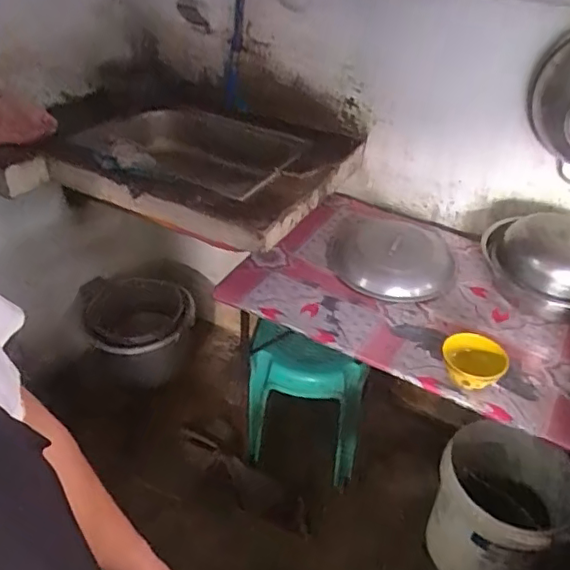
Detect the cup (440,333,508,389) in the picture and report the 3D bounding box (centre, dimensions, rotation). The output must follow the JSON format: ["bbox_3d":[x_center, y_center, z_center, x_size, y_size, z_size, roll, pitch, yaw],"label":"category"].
[{"bbox_3d":[0.344,0.150,1.044,0.113,0.081,0.101,18,39,19],"label":"cup"}]

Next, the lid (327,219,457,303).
[{"bbox_3d":[0.251,-0.072,1.315,0.293,0.054,0.264,9,37,8],"label":"lid"}]

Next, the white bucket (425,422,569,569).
[{"bbox_3d":[0.533,0.570,1.442,0.294,0.347,0.293,2,37,-1],"label":"white bucket"}]

